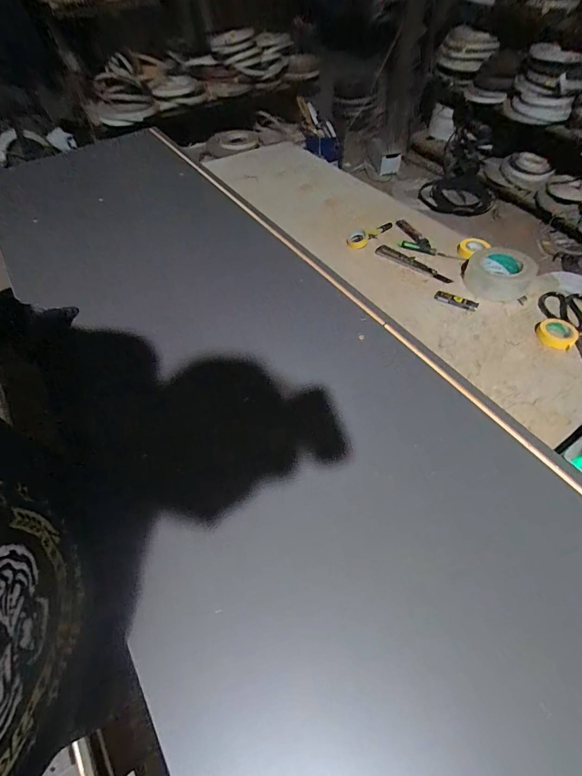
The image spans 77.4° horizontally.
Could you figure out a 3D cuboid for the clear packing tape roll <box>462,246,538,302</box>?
[{"bbox_3d":[0.427,-0.234,0.742,0.122,0.050,0.113,0,55,1],"label":"clear packing tape roll"}]

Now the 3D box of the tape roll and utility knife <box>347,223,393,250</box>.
[{"bbox_3d":[0.191,-0.376,0.874,0.134,0.023,0.049,-37,63,-22],"label":"tape roll and utility knife"}]

